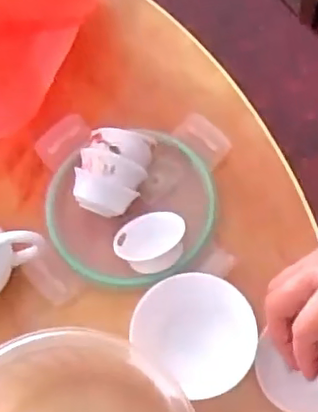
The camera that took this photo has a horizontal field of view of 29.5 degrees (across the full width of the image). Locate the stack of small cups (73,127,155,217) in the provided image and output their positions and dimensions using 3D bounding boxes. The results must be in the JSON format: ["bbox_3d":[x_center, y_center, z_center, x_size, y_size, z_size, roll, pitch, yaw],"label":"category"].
[{"bbox_3d":[-0.036,-0.026,0.480,0.052,0.042,0.064,9,66,7],"label":"stack of small cups"}]

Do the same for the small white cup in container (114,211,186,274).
[{"bbox_3d":[-0.005,0.029,0.469,0.053,0.021,0.053,-11,45,11],"label":"small white cup in container"}]

